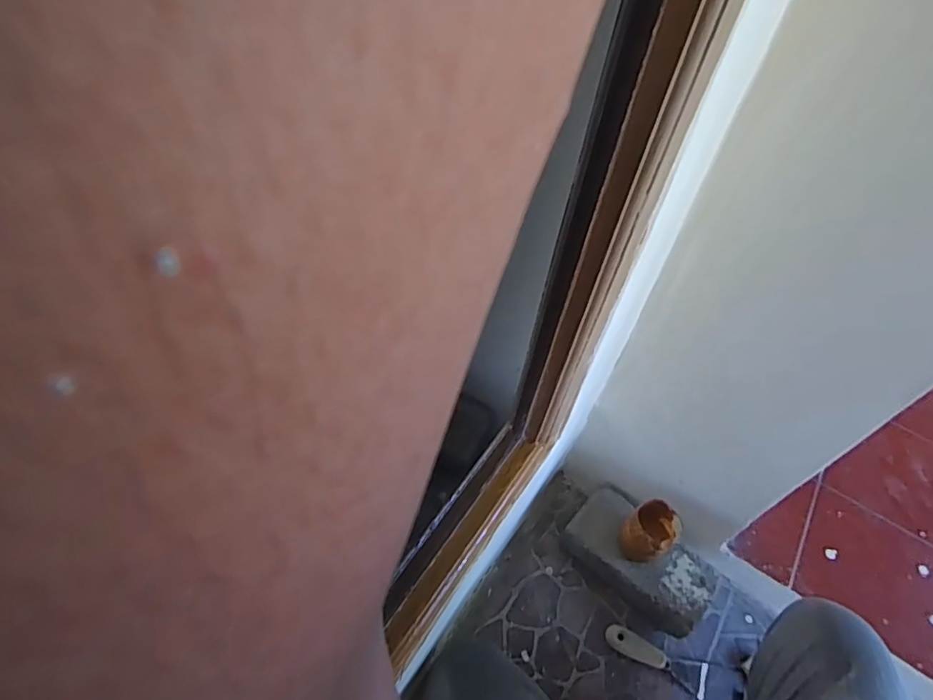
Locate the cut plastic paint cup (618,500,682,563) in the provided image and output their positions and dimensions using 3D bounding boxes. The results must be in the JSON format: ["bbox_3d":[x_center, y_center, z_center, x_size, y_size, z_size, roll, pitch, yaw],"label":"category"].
[{"bbox_3d":[0.254,0.249,0.762,0.075,0.072,0.062,-25,59,-22],"label":"cut plastic paint cup"}]

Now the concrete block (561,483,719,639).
[{"bbox_3d":[0.248,0.305,0.804,0.206,0.069,0.116,40,59,22],"label":"concrete block"}]

